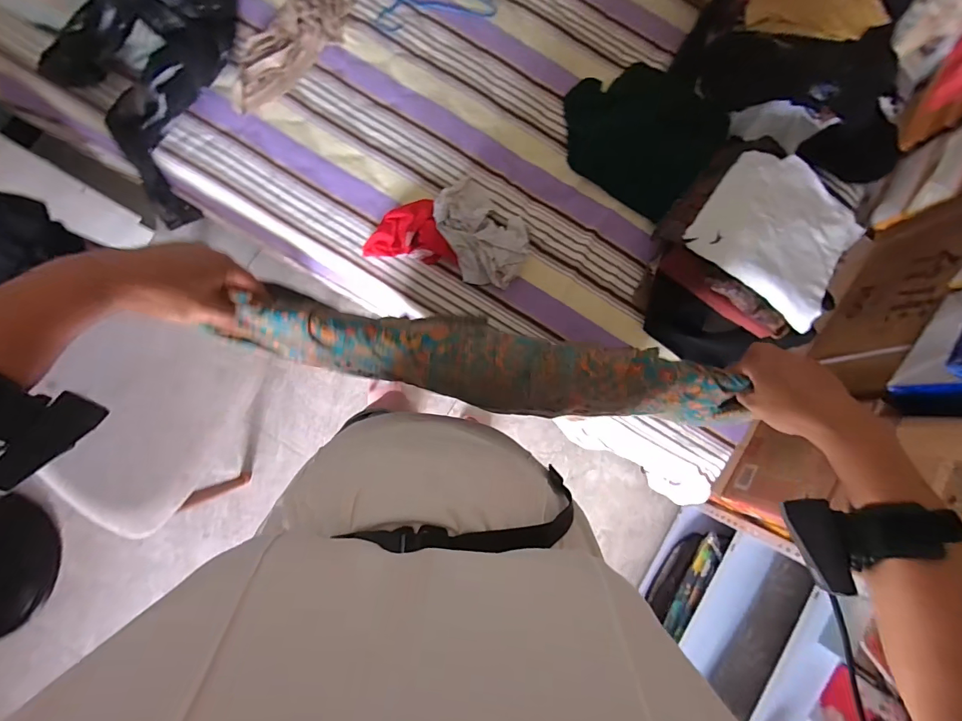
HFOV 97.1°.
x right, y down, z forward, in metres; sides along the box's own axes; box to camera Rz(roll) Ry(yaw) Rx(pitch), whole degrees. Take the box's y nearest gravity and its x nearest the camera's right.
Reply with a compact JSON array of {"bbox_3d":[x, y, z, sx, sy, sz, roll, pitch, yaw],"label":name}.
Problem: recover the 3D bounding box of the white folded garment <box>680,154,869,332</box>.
[{"bbox_3d":[0.579,-0.257,0.821,0.278,0.049,0.291,38,83,1],"label":"white folded garment"}]

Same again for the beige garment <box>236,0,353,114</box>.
[{"bbox_3d":[-0.438,-0.726,0.969,0.136,0.030,0.368,38,83,1],"label":"beige garment"}]

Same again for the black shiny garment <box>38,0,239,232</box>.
[{"bbox_3d":[-0.734,-0.716,0.987,0.344,0.264,0.716,19,102,-2],"label":"black shiny garment"}]

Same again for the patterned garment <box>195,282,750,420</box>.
[{"bbox_3d":[0.014,0.012,0.490,0.531,0.158,0.079,10,84,-5],"label":"patterned garment"}]

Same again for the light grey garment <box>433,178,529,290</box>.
[{"bbox_3d":[0.008,-0.287,0.940,0.180,0.054,0.256,-27,87,-6],"label":"light grey garment"}]

